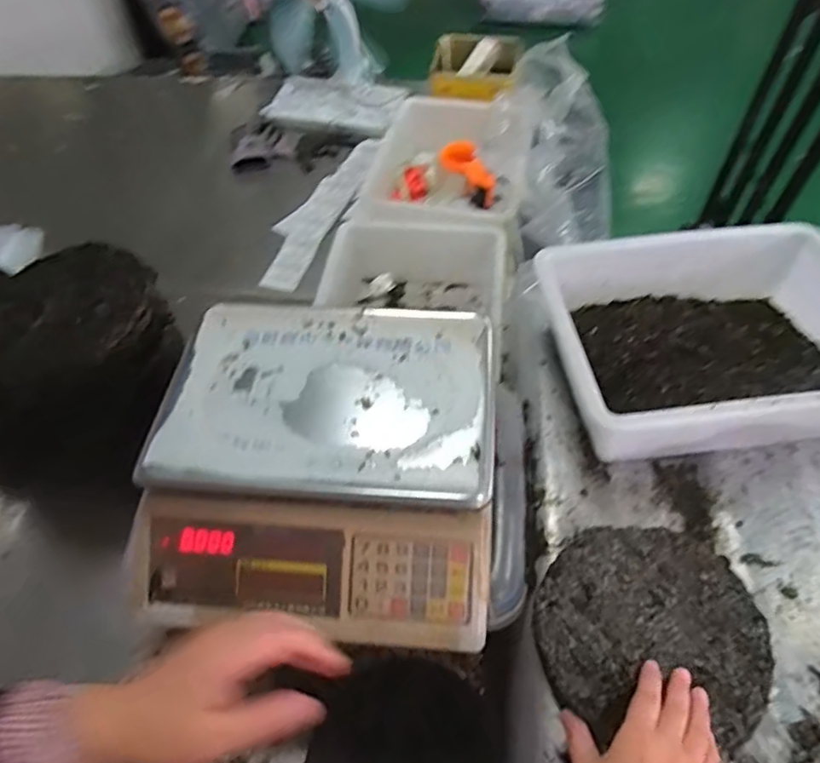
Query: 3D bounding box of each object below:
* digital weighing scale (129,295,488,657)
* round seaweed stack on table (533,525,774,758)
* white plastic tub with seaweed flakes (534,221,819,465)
[{"bbox_3d":[-0.073,0.077,0.616,0.338,0.099,0.320,2,53,4],"label":"digital weighing scale"},{"bbox_3d":[0.217,0.223,0.565,0.196,0.026,0.172,0,53,3],"label":"round seaweed stack on table"},{"bbox_3d":[0.346,-0.052,0.720,0.361,0.104,0.270,-5,52,-1],"label":"white plastic tub with seaweed flakes"}]

